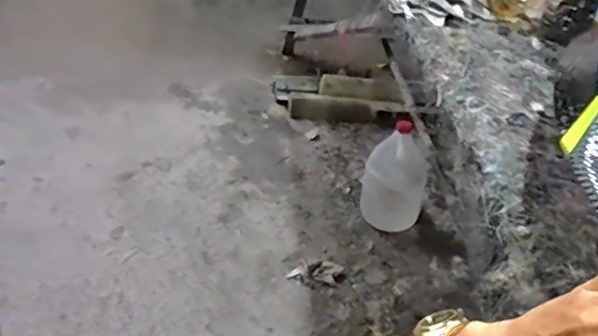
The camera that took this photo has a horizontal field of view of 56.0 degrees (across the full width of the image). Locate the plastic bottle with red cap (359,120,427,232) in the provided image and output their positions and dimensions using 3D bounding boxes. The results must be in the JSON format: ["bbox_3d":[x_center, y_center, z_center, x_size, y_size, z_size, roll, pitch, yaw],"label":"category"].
[{"bbox_3d":[0.253,0.030,1.521,0.149,0.274,0.143,7,35,-1],"label":"plastic bottle with red cap"}]

